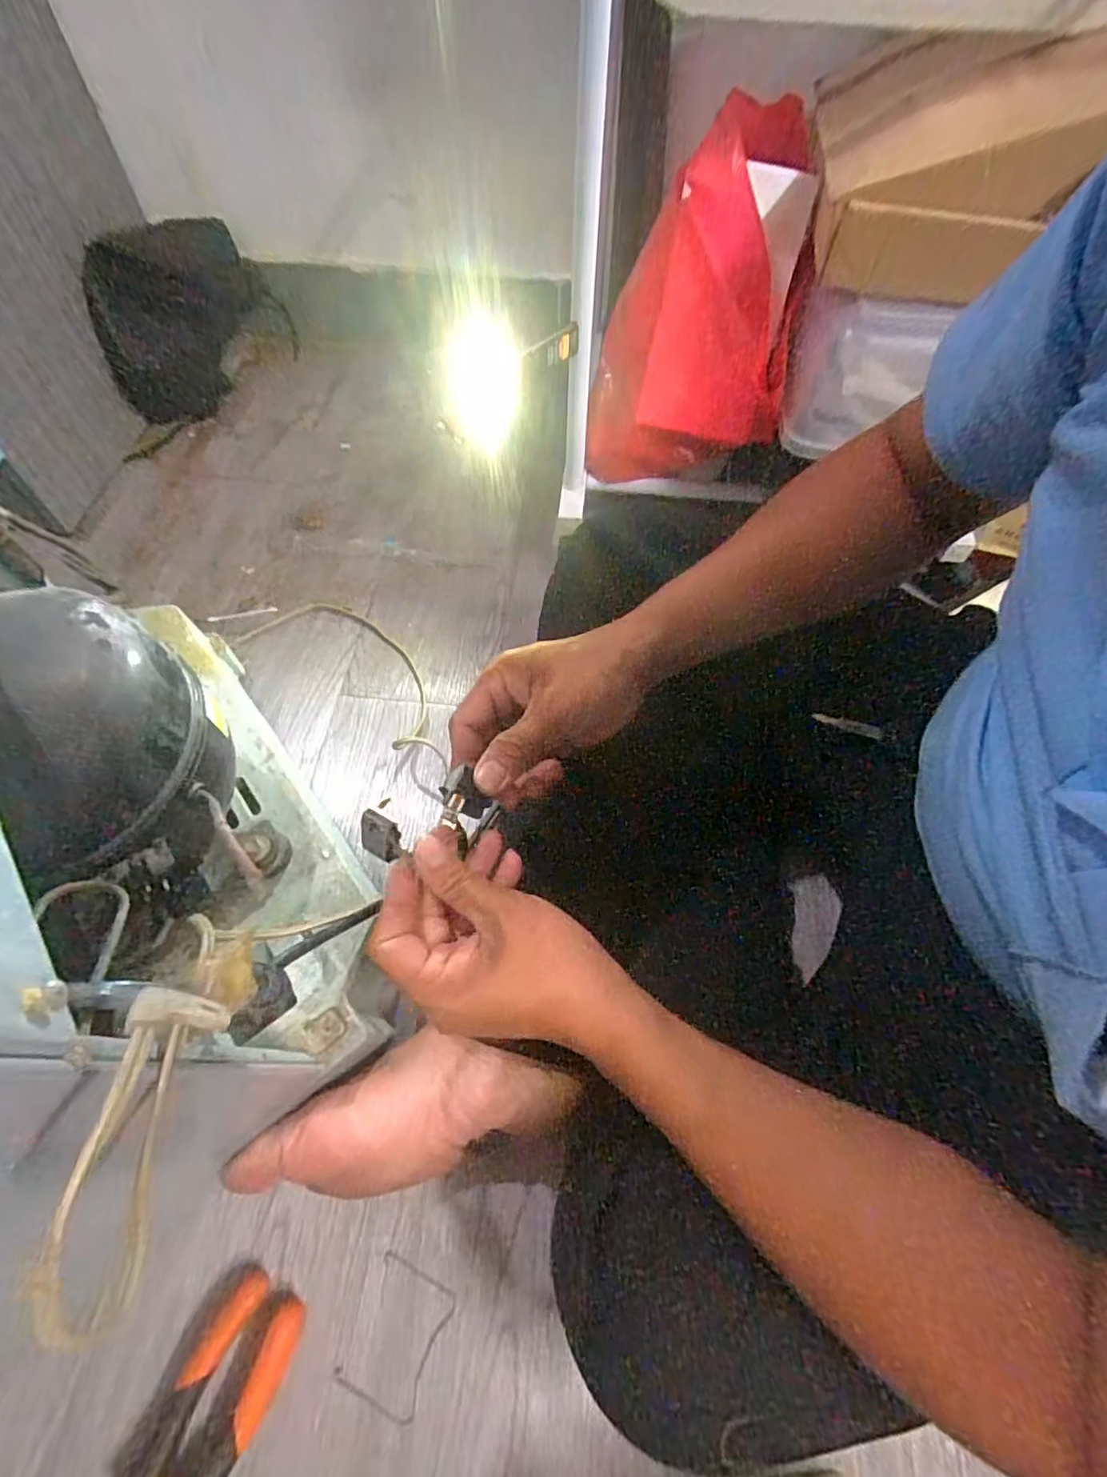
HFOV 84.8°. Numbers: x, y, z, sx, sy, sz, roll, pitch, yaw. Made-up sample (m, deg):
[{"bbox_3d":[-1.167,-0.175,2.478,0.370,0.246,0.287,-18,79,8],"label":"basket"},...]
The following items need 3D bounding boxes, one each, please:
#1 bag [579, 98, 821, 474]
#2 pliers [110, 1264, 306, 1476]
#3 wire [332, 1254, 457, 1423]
[{"bbox_3d":[0.129,-0.388,0.573,0.179,0.253,0.141,5,61,2],"label":"bag"},{"bbox_3d":[-0.218,0.416,0.345,0.066,0.017,0.176,23,63,12],"label":"pliers"},{"bbox_3d":[-0.098,0.374,0.380,0.054,0.004,0.067,21,64,11],"label":"wire"}]

